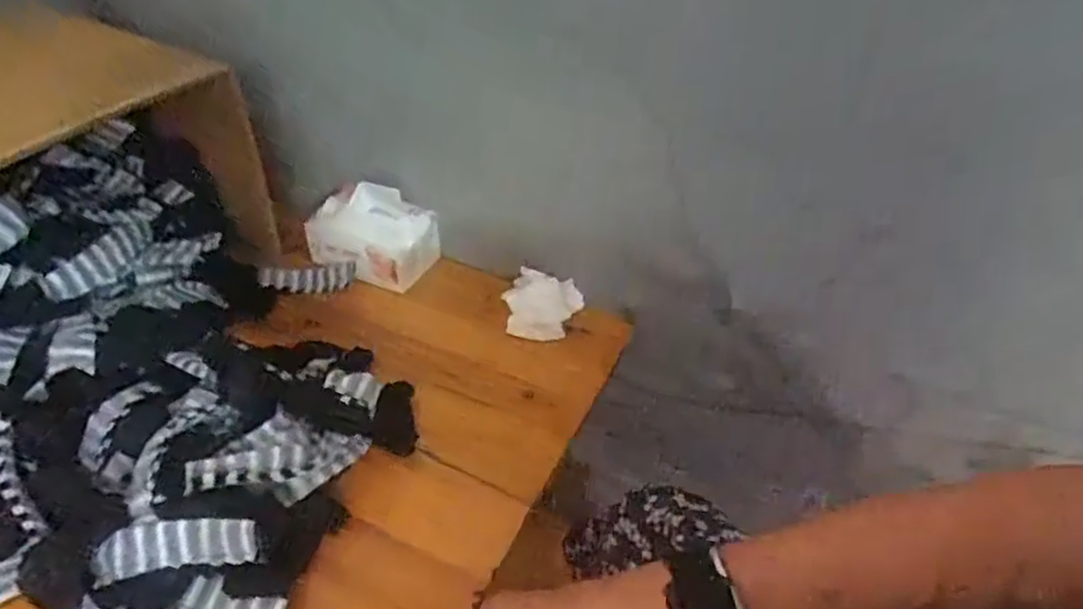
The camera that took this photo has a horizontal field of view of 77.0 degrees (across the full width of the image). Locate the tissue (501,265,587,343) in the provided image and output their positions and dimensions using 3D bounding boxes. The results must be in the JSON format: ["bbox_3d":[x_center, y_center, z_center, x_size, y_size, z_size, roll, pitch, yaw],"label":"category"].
[{"bbox_3d":[0.002,0.000,0.779,0.089,0.047,0.074,6,42,4],"label":"tissue"}]

